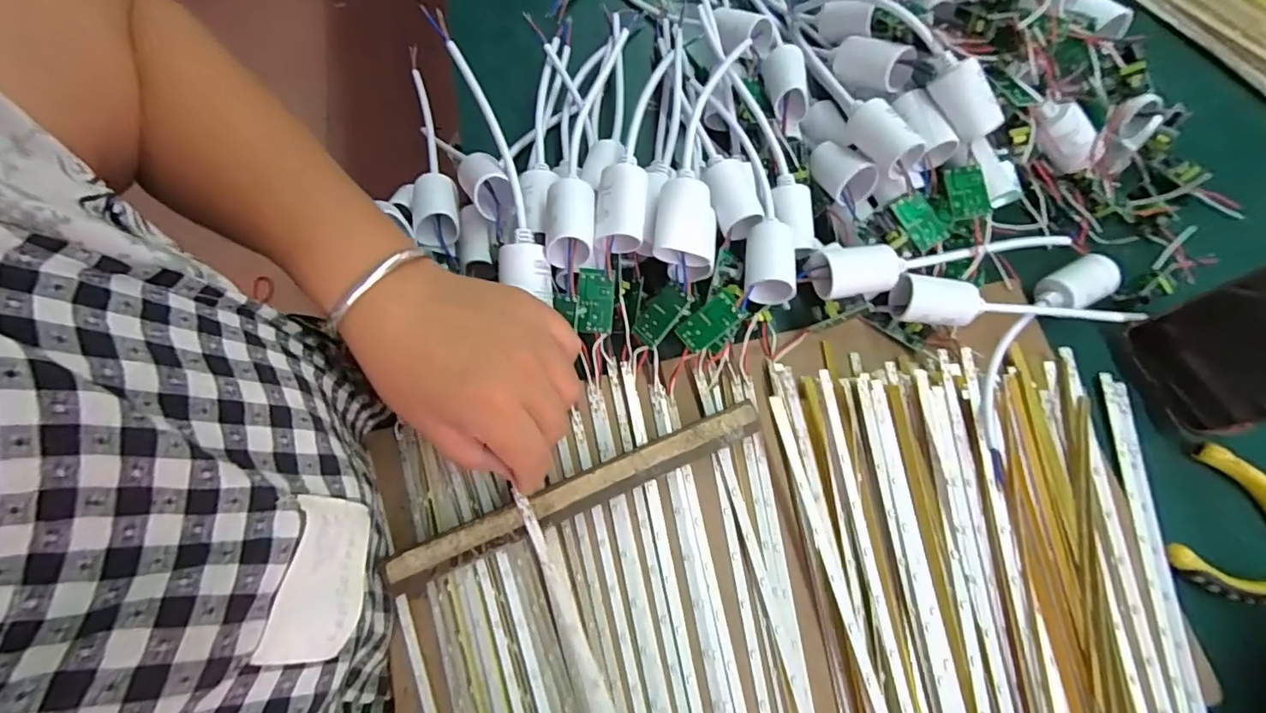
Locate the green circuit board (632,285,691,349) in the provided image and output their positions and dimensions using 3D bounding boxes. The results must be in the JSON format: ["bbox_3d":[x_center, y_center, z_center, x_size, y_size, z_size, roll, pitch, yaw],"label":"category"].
[{"bbox_3d":[0.017,-0.025,0.325,0.022,0.005,0.037,40,97,31],"label":"green circuit board"}]

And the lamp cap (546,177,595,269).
[{"bbox_3d":[-0.034,-0.074,0.310,0.026,0.032,0.045,0,73,-3],"label":"lamp cap"}]

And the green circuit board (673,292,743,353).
[{"bbox_3d":[0.044,-0.019,0.318,0.036,0.006,0.022,-39,70,2],"label":"green circuit board"}]

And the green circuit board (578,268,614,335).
[{"bbox_3d":[-0.022,-0.032,0.325,0.020,0.006,0.038,1,107,-6],"label":"green circuit board"}]

